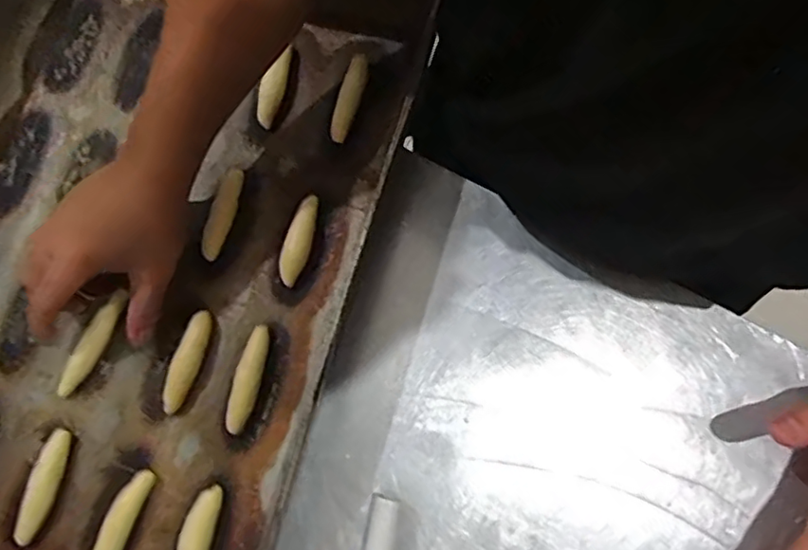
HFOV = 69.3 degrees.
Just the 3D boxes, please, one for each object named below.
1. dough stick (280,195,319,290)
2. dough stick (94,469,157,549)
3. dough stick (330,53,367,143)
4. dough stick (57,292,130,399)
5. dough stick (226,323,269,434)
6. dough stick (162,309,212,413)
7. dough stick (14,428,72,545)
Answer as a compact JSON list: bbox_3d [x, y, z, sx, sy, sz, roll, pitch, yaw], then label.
[{"bbox_3d":[-0.079,-0.027,0.442,0.019,0.010,0.069,14,75,6],"label":"dough stick"},{"bbox_3d":[-0.193,0.169,0.396,0.017,0.013,0.073,21,76,7],"label":"dough stick"},{"bbox_3d":[-0.044,-0.140,0.465,0.017,0.015,0.073,15,76,6],"label":"dough stick"},{"bbox_3d":[-0.226,0.049,0.422,0.016,0.010,0.083,26,83,9],"label":"dough stick"},{"bbox_3d":[-0.112,0.073,0.419,0.018,0.012,0.076,10,75,5],"label":"dough stick"},{"bbox_3d":[-0.157,0.062,0.423,0.016,0.010,0.074,16,76,6],"label":"dough stick"},{"bbox_3d":[-0.249,0.146,0.405,0.017,0.010,0.075,11,75,5],"label":"dough stick"}]

